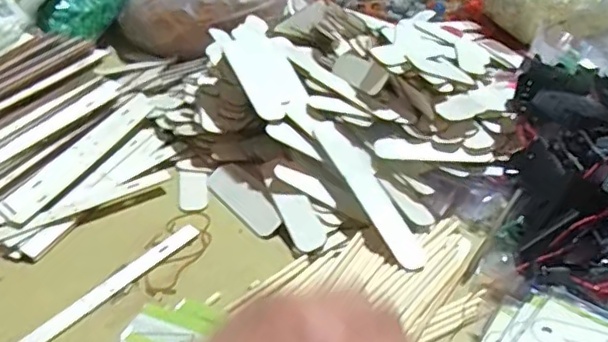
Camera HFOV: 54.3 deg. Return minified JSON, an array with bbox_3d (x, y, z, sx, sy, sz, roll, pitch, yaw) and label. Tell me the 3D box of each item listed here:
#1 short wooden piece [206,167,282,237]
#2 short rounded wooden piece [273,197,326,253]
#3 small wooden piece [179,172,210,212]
[{"bbox_3d":[-0.058,0.026,0.556,0.029,0.004,0.103,-41,49,-13],"label":"short wooden piece"},{"bbox_3d":[-0.002,0.043,0.523,0.028,0.004,0.065,-24,56,-6],"label":"short rounded wooden piece"},{"bbox_3d":[-0.106,0.020,0.575,0.028,0.004,0.061,-4,37,-7],"label":"small wooden piece"}]

